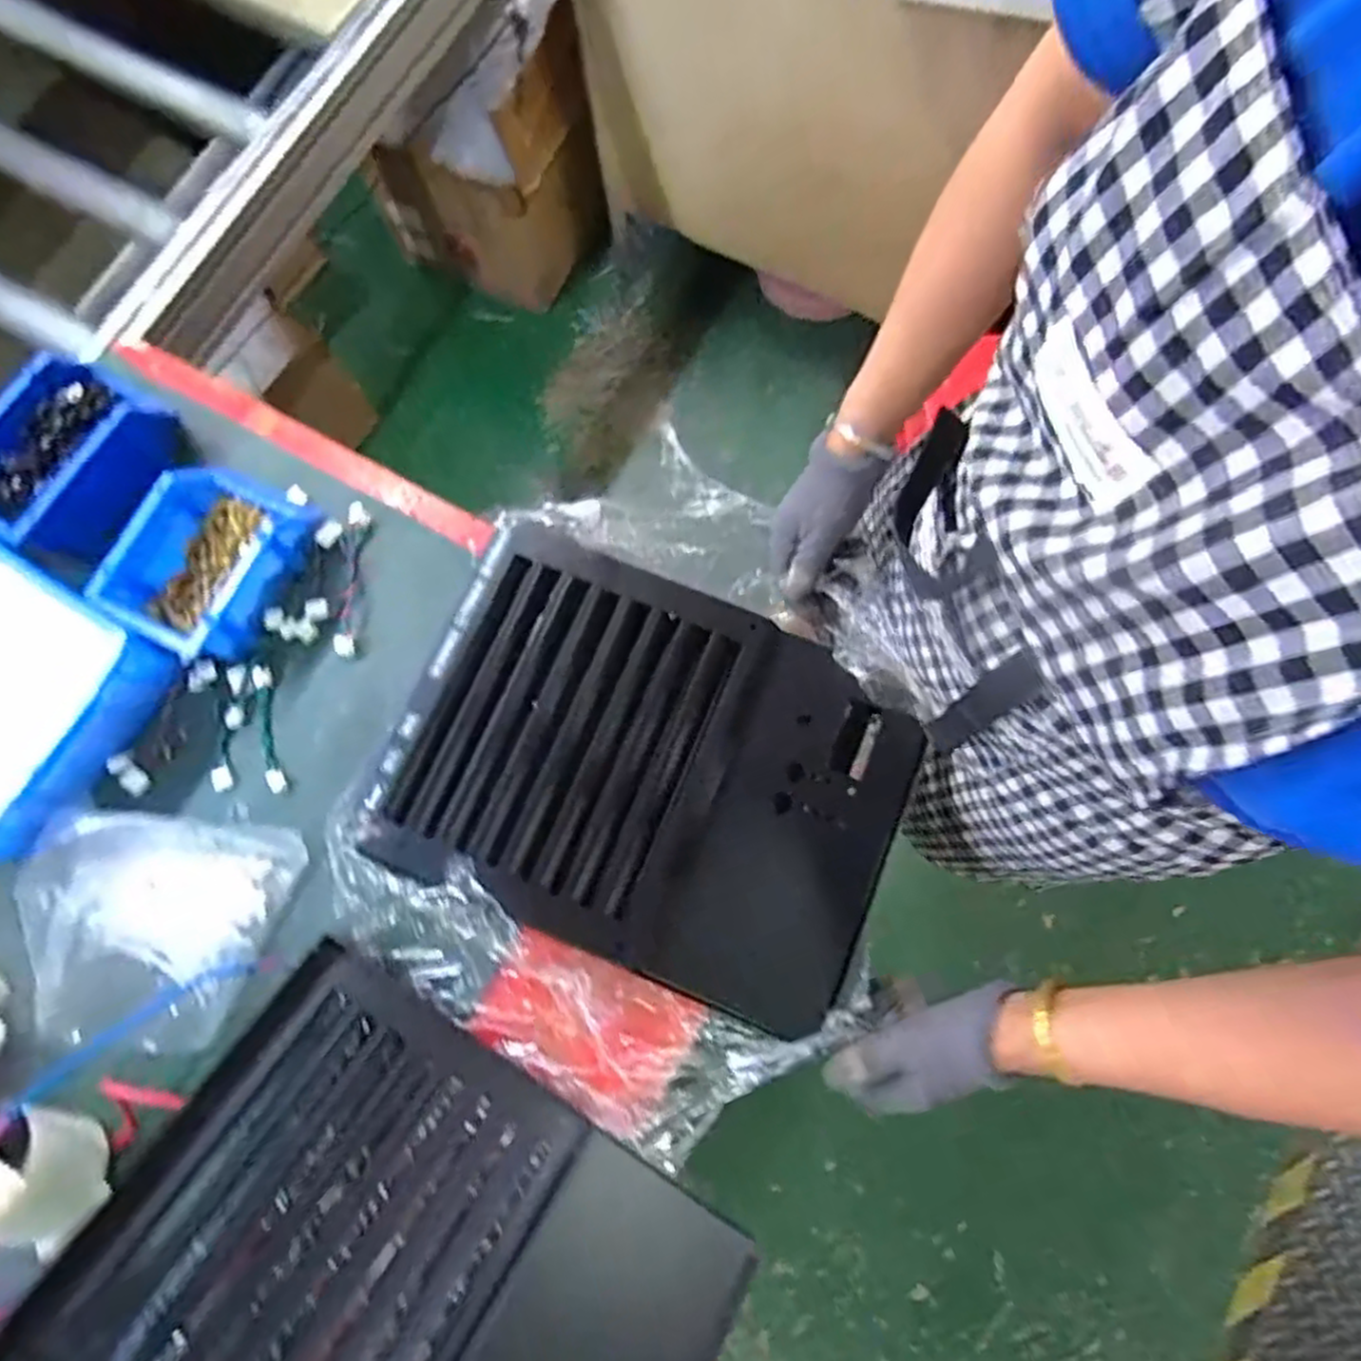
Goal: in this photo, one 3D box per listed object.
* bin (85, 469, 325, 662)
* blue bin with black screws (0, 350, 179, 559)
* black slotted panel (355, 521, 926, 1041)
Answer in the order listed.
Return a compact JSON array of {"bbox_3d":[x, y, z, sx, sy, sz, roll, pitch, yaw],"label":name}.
[{"bbox_3d":[-0.373,-0.098,0.604,0.115,0.057,0.150,32,81,7],"label":"bin"},{"bbox_3d":[-0.507,-0.185,0.624,0.124,0.063,0.146,29,81,7],"label":"blue bin with black screws"},{"bbox_3d":[-0.025,0.062,0.579,0.378,0.041,0.274,23,80,6],"label":"black slotted panel"}]

